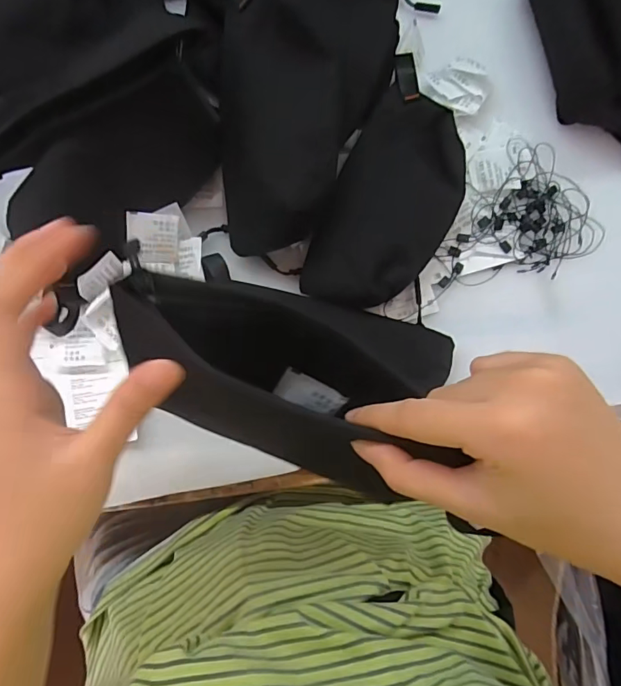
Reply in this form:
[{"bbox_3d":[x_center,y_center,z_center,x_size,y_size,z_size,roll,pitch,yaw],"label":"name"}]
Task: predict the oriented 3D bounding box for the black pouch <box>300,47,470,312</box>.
[{"bbox_3d":[0.070,-0.120,0.397,0.096,0.039,0.200,23,82,-2],"label":"black pouch"}]

